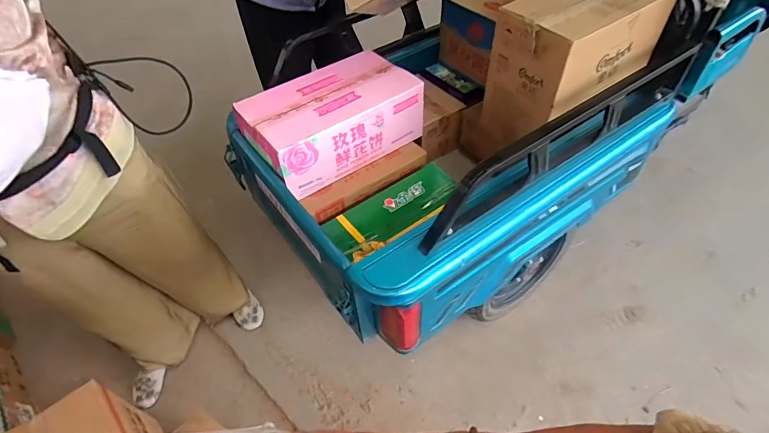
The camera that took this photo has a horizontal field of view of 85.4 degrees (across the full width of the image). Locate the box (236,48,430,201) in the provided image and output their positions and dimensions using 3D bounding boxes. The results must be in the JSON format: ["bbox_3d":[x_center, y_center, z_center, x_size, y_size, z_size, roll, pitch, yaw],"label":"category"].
[{"bbox_3d":[-0.149,-0.279,1.192,0.454,0.172,0.280,-32,53,-22],"label":"box"}]

